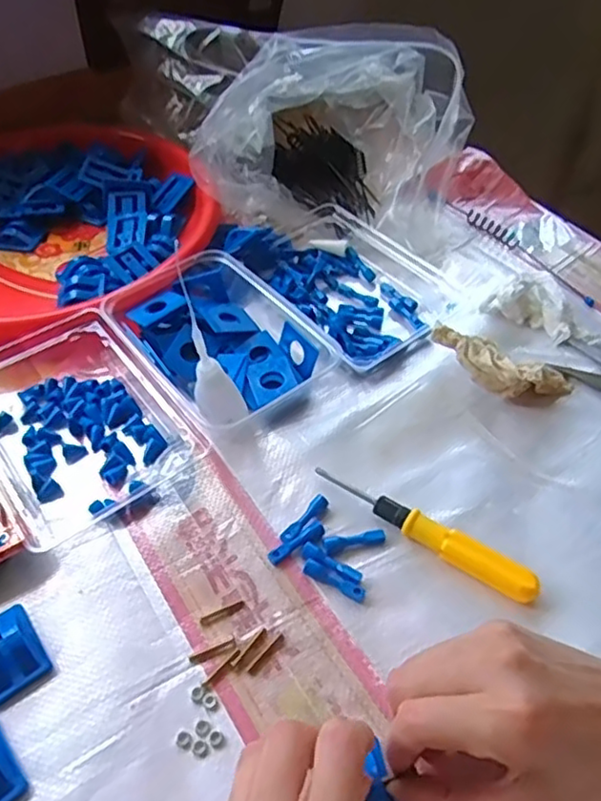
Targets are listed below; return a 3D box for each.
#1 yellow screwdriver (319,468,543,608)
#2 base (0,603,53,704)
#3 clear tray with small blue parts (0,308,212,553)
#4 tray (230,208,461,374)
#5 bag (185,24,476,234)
[{"bbox_3d":[0.072,0.076,0.384,0.142,0.016,0.016,29,55,23],"label":"yellow screwdriver"},{"bbox_3d":[-0.158,0.133,0.342,0.033,0.015,0.044,-29,55,-23],"label":"base"},{"bbox_3d":[-0.160,0.004,0.438,0.125,0.032,0.170,-31,56,-23],"label":"clear tray with small blue parts"},{"bbox_3d":[0.038,-0.105,0.524,0.118,0.032,0.163,-31,56,-24],"label":"tray"},{"bbox_3d":[0.028,-0.244,0.580,0.195,0.120,0.182,28,55,22],"label":"bag"}]

